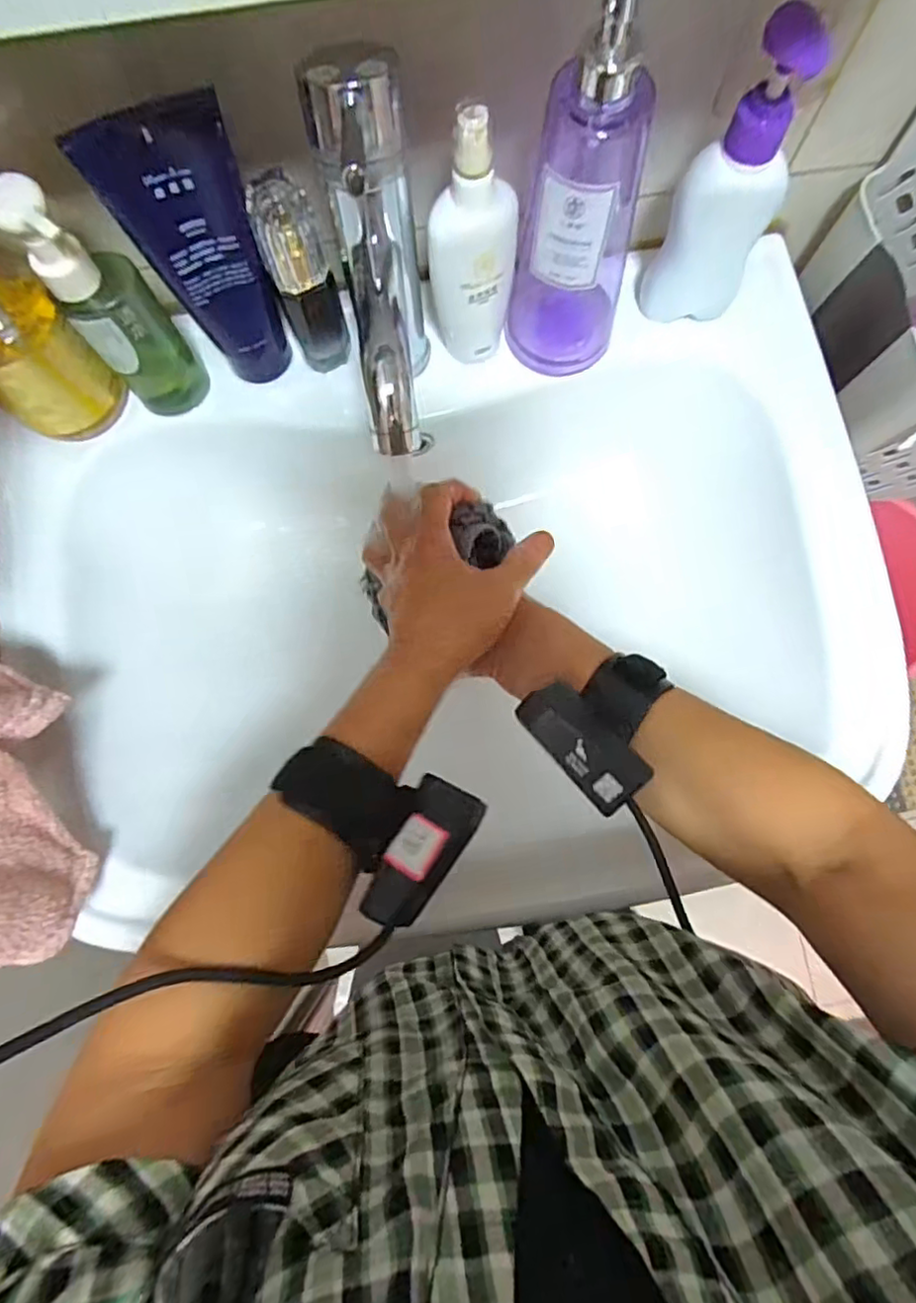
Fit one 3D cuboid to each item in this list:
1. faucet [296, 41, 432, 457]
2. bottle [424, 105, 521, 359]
[{"bbox_3d":[-0.036,-0.181,0.329,0.044,0.178,0.126,-10,73,-1],"label":"faucet"},{"bbox_3d":[0.010,-0.247,0.371,0.053,0.162,0.036,-5,73,1],"label":"bottle"}]

